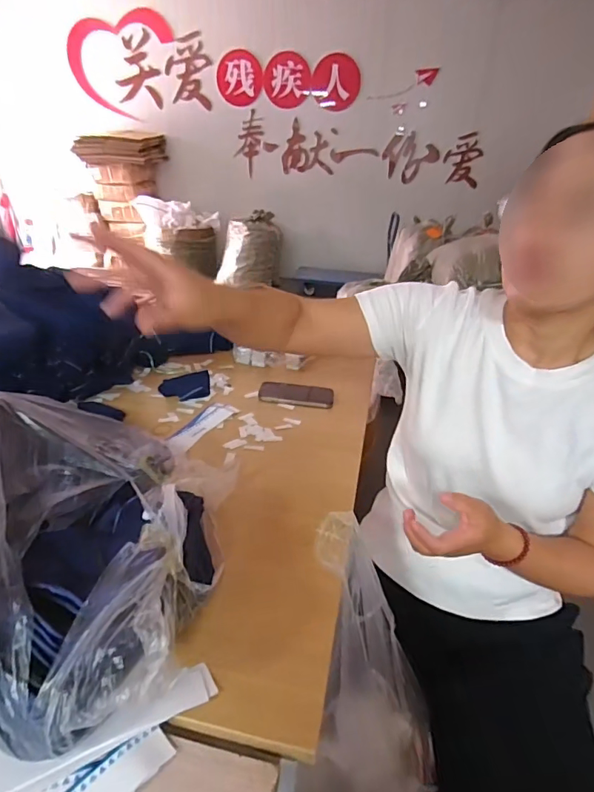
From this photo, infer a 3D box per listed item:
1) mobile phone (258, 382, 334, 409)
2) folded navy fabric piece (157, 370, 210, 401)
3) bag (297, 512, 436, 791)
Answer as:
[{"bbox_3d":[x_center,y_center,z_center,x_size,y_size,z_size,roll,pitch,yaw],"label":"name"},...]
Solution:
[{"bbox_3d":[-0.002,-0.004,0.943,0.149,0.013,0.078,8,27,7],"label":"mobile phone"},{"bbox_3d":[-0.220,-0.020,0.914,0.098,0.038,0.048,-3,28,-14],"label":"folded navy fabric piece"},{"bbox_3d":[0.081,0.355,0.590,0.176,0.389,0.109,-5,-1,-19],"label":"bag"}]

